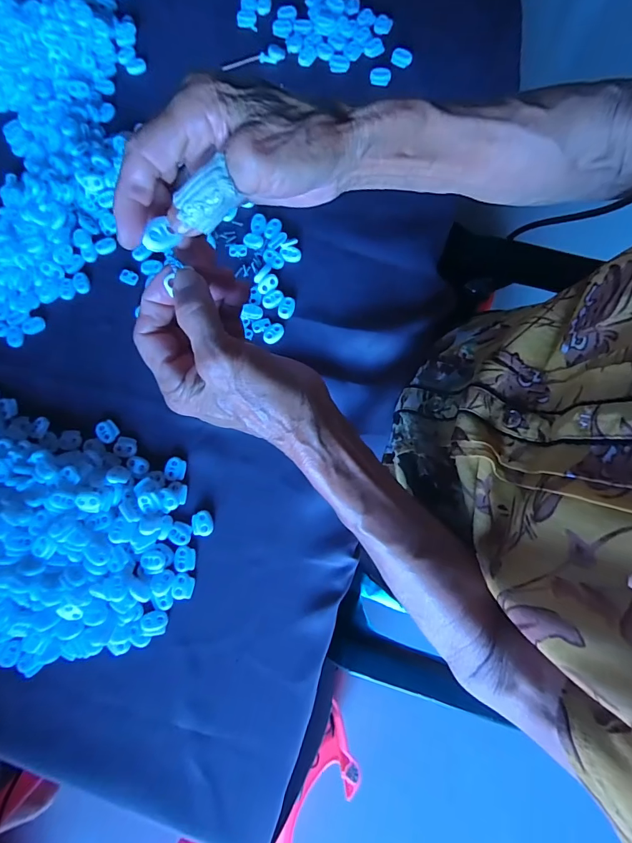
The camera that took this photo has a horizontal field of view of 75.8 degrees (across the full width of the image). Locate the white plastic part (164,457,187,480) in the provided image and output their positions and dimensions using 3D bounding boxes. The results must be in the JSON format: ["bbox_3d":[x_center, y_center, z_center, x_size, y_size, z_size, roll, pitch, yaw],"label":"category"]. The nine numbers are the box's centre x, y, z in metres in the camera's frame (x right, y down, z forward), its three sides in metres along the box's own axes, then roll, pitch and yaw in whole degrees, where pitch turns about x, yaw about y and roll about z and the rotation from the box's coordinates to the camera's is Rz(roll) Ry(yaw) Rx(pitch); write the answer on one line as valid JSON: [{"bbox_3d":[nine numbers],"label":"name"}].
[{"bbox_3d":[-0.132,0.044,0.380,0.020,0.004,0.021,0,80,0],"label":"white plastic part"}]

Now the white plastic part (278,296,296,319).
[{"bbox_3d":[-0.029,-0.114,0.406,0.015,0.004,0.023,16,80,3],"label":"white plastic part"}]

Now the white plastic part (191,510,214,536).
[{"bbox_3d":[-0.104,0.093,0.368,0.019,0.004,0.022,-20,80,-3],"label":"white plastic part"}]

